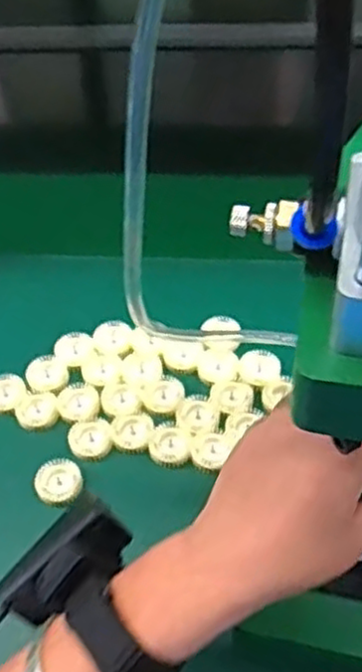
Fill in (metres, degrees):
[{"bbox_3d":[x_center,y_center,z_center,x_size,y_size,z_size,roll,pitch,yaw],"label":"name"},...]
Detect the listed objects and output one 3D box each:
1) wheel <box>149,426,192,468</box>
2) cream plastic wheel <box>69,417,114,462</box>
[{"bbox_3d":[-0.008,0.079,0.513,0.029,0.012,0.026,-5,49,0],"label":"wheel"},{"bbox_3d":[-0.065,0.073,0.519,0.031,0.011,0.031,-2,49,3],"label":"cream plastic wheel"}]

